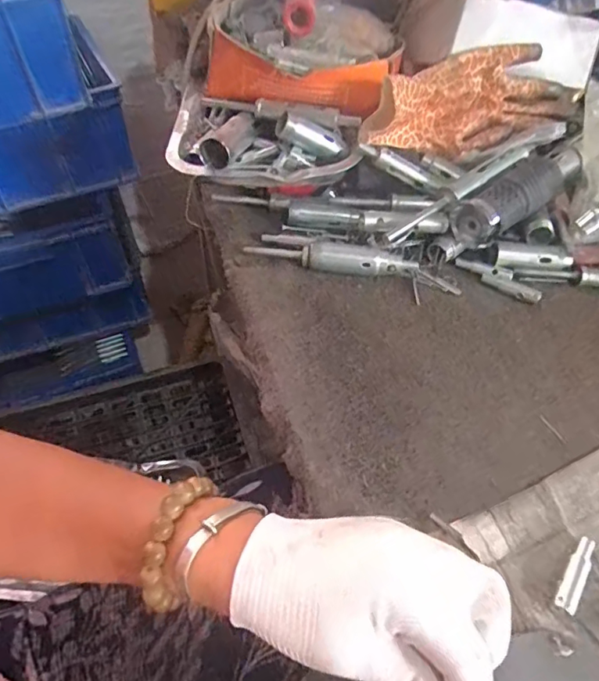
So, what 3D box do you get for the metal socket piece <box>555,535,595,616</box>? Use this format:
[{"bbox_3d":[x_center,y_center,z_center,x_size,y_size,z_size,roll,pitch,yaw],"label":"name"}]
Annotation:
[{"bbox_3d":[0.161,0.137,0.304,0.011,0.012,0.050,30,55,20],"label":"metal socket piece"}]

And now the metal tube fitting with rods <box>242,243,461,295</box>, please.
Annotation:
[{"bbox_3d":[0.047,-0.071,0.462,0.189,0.022,0.020,6,50,2],"label":"metal tube fitting with rods"}]

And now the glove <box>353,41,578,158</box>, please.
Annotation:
[{"bbox_3d":[0.164,-0.227,0.497,0.227,0.068,0.087,-14,52,-13],"label":"glove"}]

